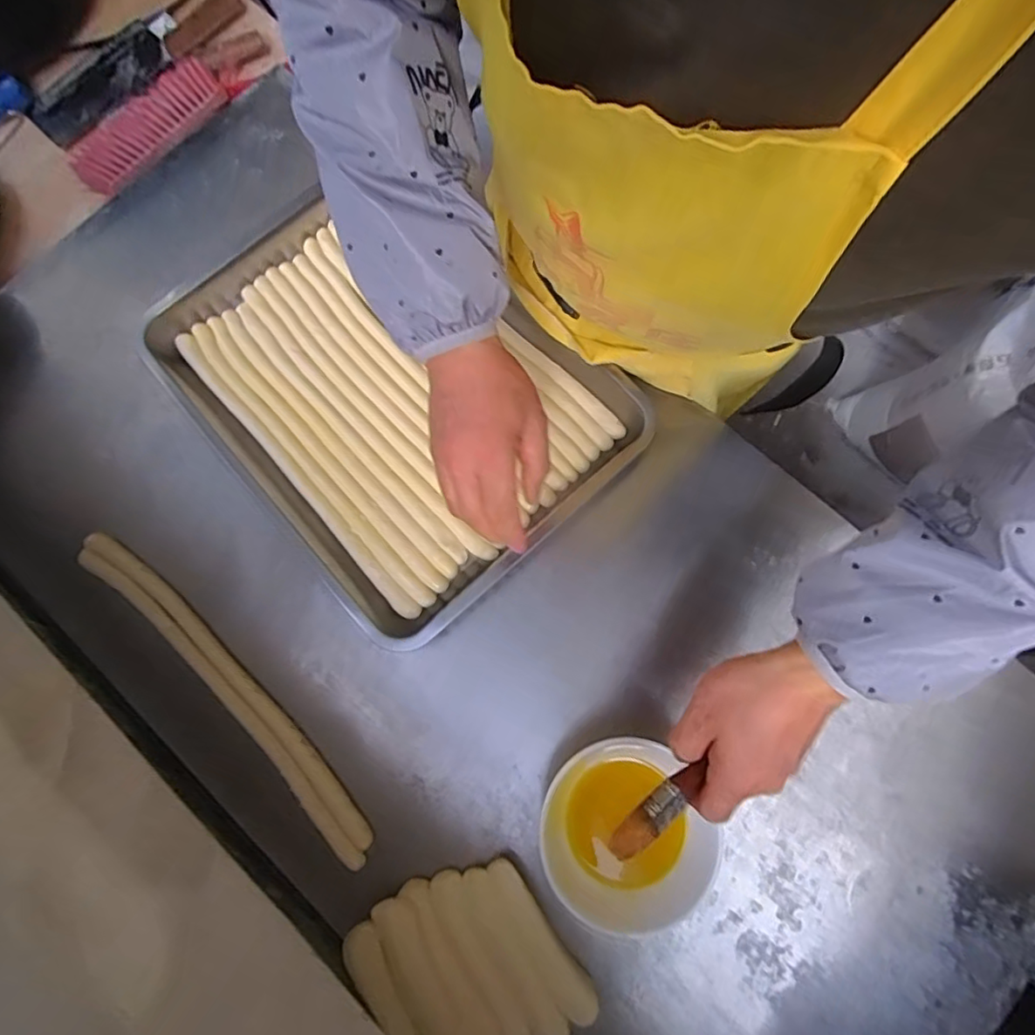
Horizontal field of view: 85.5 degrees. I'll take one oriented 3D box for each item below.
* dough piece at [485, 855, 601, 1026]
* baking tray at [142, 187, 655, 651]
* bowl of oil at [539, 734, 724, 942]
[{"bbox_3d":[0.020,0.360,0.480,0.026,0.019,0.138,-36,81,-5],"label":"dough piece"},{"bbox_3d":[-0.129,-0.133,0.574,0.328,0.047,0.431,-42,82,-6],"label":"baking tray"},{"bbox_3d":[0.089,0.263,0.477,0.135,0.058,0.139,0,79,1],"label":"bowl of oil"}]

